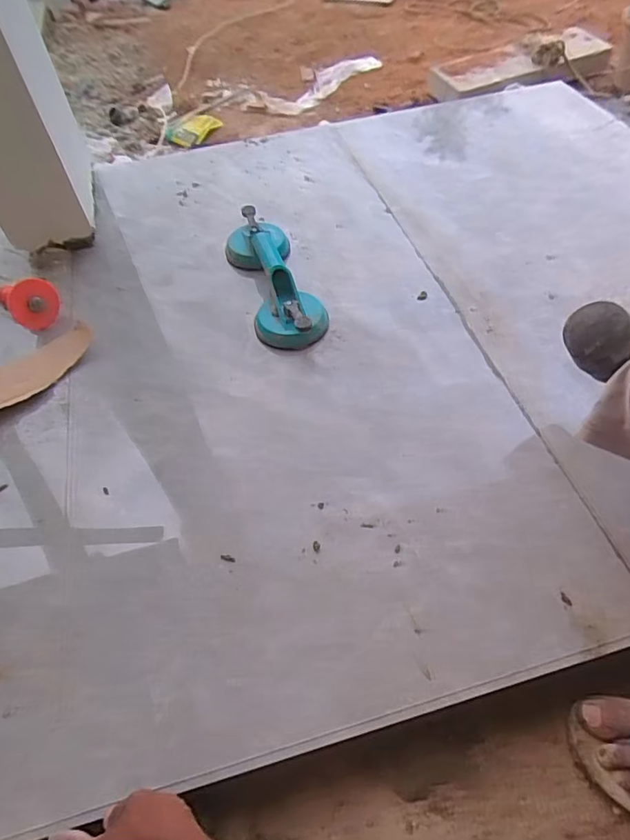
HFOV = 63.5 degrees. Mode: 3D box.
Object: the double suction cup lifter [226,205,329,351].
[{"bbox_3d":[-0.071,-0.246,0.838,0.112,0.065,0.331,-16,54,-8],"label":"double suction cup lifter"}]

